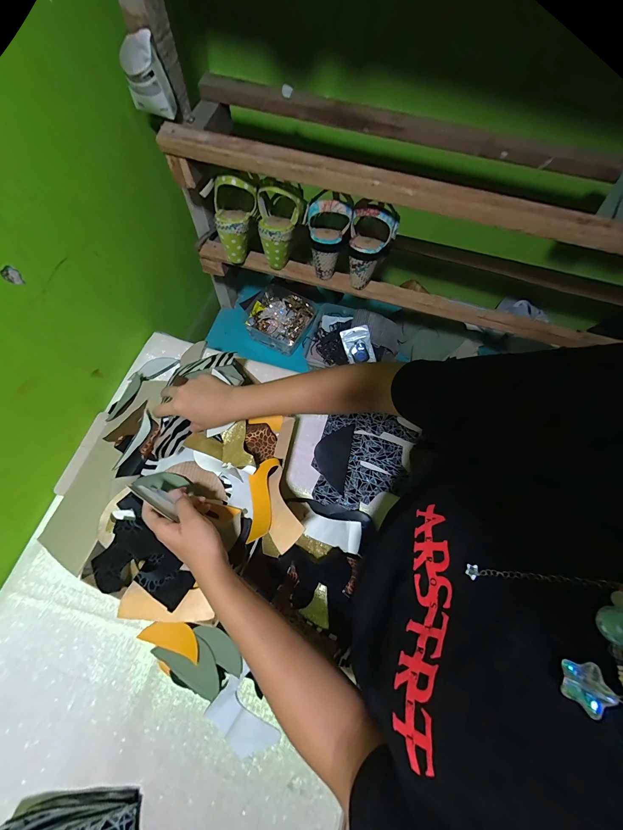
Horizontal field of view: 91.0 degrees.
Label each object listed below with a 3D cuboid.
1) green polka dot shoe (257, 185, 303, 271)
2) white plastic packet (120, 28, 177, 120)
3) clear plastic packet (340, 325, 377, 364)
[{"bbox_3d":[-0.058,-0.350,0.571,0.076,0.133,0.083,0,66,-3],"label":"green polka dot shoe"},{"bbox_3d":[-0.228,-0.468,0.428,0.055,0.079,0.034,-18,69,-10],"label":"white plastic packet"},{"bbox_3d":[0.118,-0.174,0.777,0.068,0.010,0.096,-15,100,10],"label":"clear plastic packet"}]

